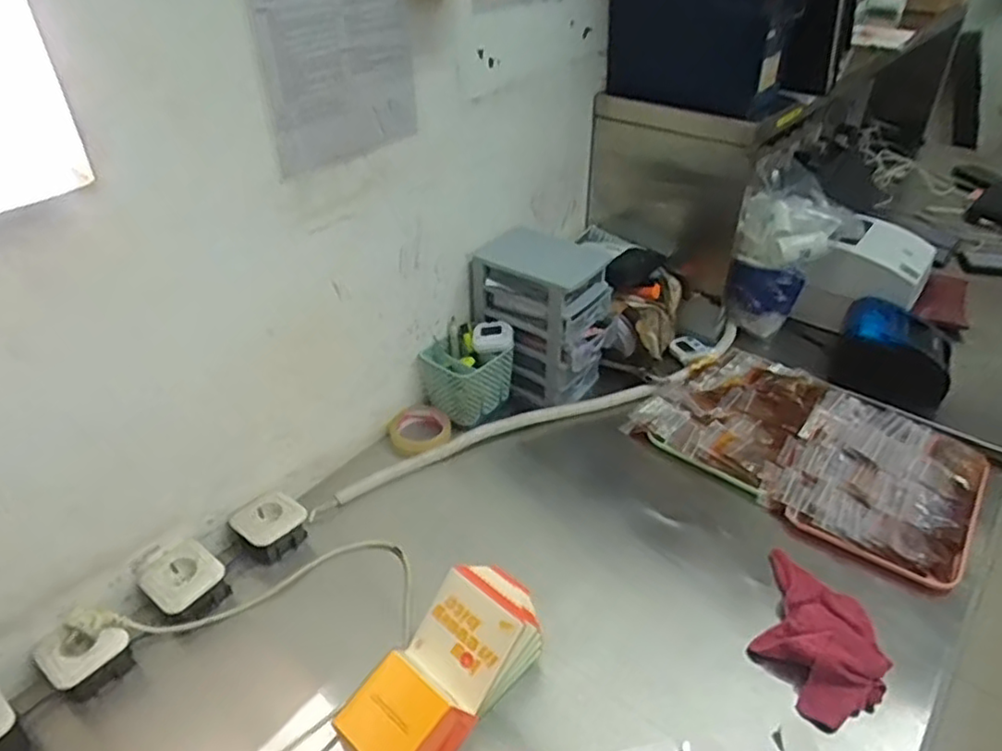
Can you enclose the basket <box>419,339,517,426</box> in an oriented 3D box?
[{"bbox_3d":[-0.056,0.008,1.148,0.105,0.115,0.124,25,44,30],"label":"basket"}]

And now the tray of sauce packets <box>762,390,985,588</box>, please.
[{"bbox_3d":[0.560,0.155,1.019,0.263,0.056,0.301,25,44,30],"label":"tray of sauce packets"}]

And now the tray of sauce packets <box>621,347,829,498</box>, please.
[{"bbox_3d":[0.388,0.060,1.153,0.232,0.047,0.300,29,46,33],"label":"tray of sauce packets"}]

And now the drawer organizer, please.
[{"bbox_3d":[0.063,-0.102,1.162,0.199,0.255,0.128,19,41,24],"label":"drawer organizer"}]

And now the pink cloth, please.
[{"bbox_3d":[0.381,0.306,0.815,0.142,0.041,0.205,18,41,23],"label":"pink cloth"}]

